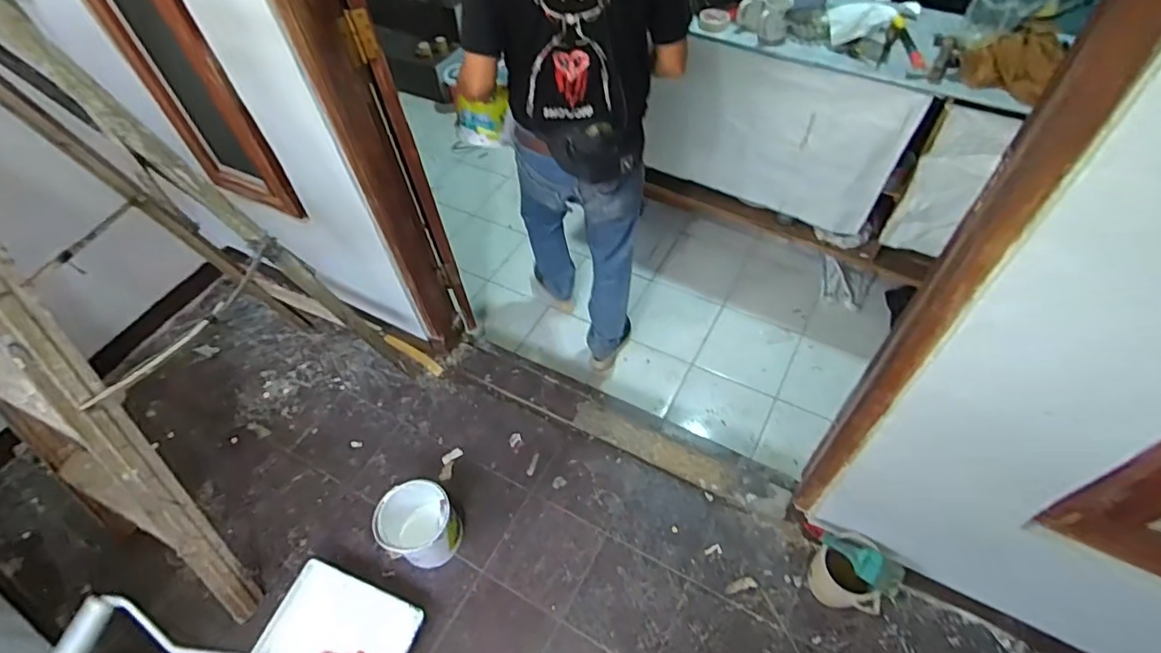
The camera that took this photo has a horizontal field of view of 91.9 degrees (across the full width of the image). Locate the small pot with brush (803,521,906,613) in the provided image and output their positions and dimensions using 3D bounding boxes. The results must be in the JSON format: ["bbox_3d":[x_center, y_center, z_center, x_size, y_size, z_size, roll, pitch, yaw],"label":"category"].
[{"bbox_3d":[0.645,0.606,1.372,0.202,0.195,0.174,9,54,10],"label":"small pot with brush"}]

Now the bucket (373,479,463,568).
[{"bbox_3d":[-0.437,0.537,1.523,0.199,0.184,0.180,23,58,20],"label":"bucket"}]

